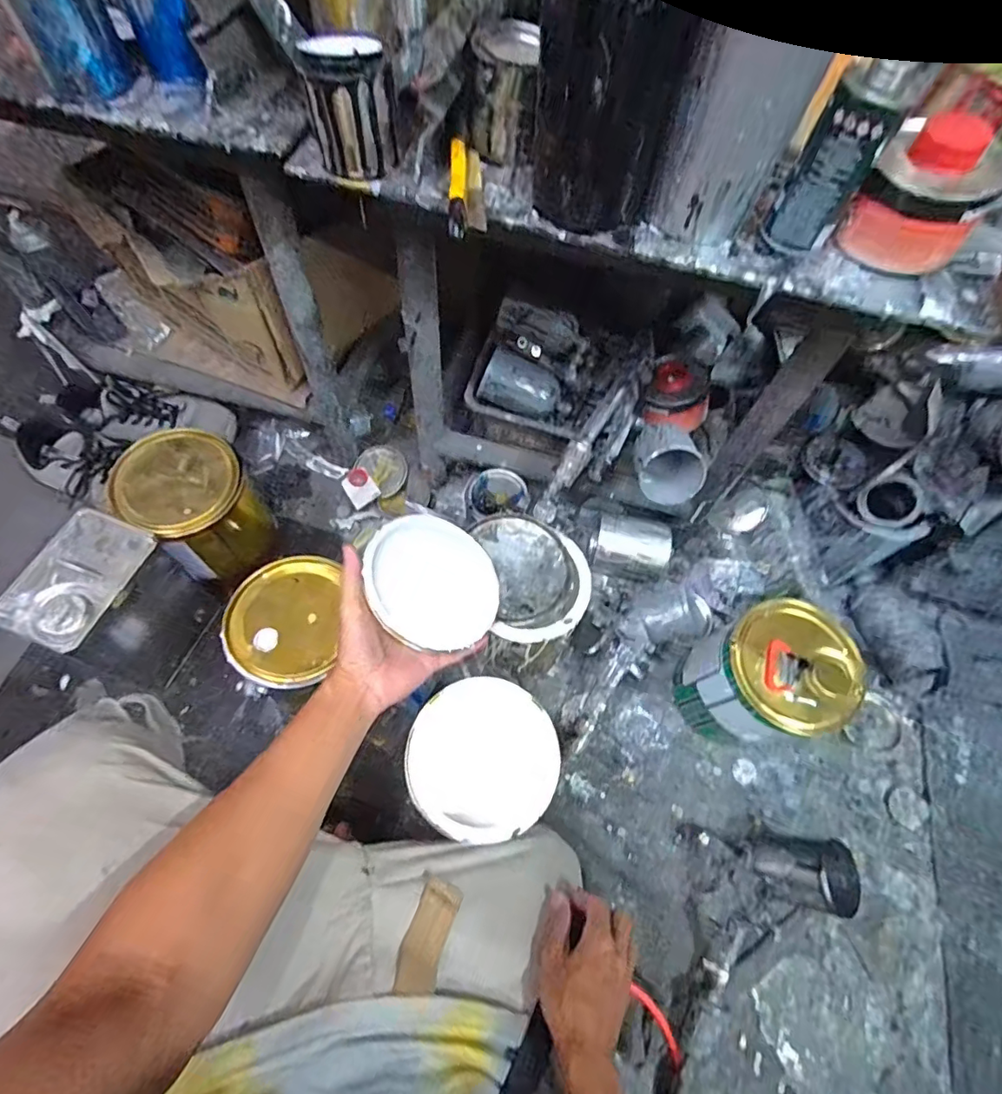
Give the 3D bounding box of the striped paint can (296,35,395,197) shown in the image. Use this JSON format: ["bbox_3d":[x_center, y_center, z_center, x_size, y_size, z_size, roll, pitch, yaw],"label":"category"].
[{"bbox_3d":[-0.117,-0.345,0.424,0.051,0.087,0.048,2,63,-3],"label":"striped paint can"}]

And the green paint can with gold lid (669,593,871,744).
[{"bbox_3d":[0.352,0.179,0.734,0.152,0.218,0.161,1,63,-1],"label":"green paint can with gold lid"}]

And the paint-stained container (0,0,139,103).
[{"bbox_3d":[-0.360,-0.436,0.430,0.071,0.103,0.069,-28,68,-17],"label":"paint-stained container"}]

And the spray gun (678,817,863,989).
[{"bbox_3d":[0.330,0.433,0.661,0.185,0.134,0.164,-2,63,-3],"label":"spray gun"}]

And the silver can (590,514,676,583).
[{"bbox_3d":[0.211,0.010,0.891,0.130,0.092,0.088,8,63,0],"label":"silver can"}]

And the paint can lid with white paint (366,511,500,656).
[{"bbox_3d":[-0.072,0.033,0.571,0.147,0.009,0.150,17,55,-26],"label":"paint can lid with white paint"}]

